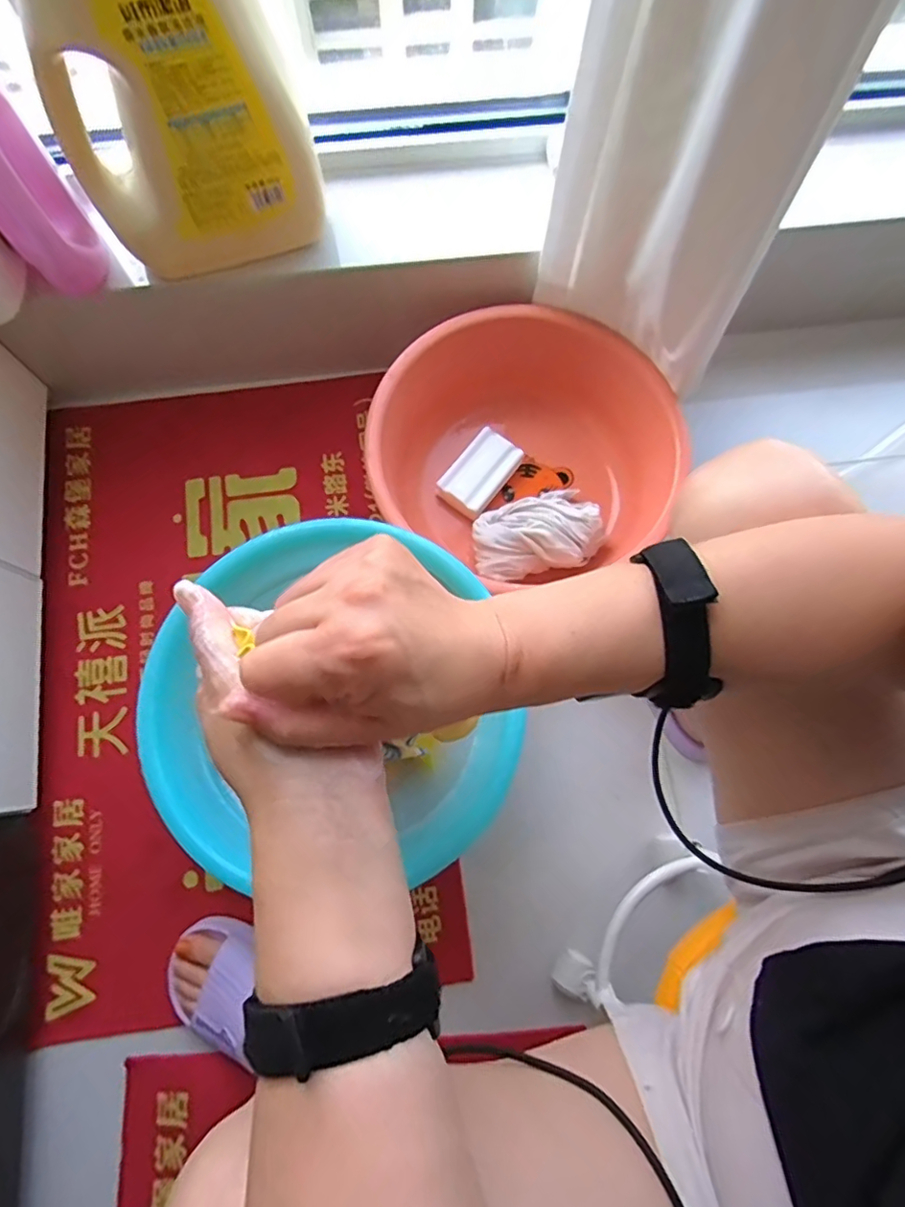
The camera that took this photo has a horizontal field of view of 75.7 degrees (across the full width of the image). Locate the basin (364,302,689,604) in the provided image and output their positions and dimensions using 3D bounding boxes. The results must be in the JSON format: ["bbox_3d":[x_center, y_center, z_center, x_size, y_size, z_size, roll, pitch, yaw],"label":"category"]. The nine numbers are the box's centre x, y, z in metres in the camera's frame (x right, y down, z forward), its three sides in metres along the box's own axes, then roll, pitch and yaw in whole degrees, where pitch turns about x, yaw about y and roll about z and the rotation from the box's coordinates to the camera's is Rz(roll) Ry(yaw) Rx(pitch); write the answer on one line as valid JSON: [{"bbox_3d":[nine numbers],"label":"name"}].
[{"bbox_3d":[0.087,-0.193,0.740,0.333,0.141,0.314,0,78,-2],"label":"basin"}]

